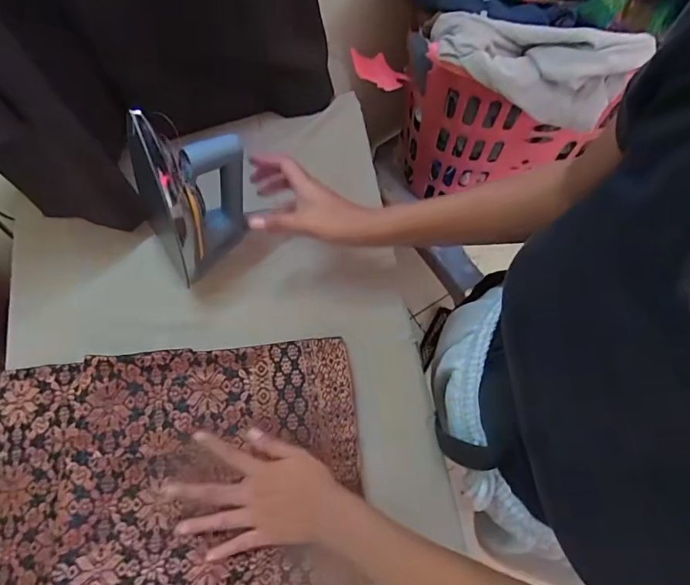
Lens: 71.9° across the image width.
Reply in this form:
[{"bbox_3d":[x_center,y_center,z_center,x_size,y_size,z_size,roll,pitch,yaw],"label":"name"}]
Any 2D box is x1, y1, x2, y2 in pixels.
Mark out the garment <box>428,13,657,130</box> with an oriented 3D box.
[{"bbox_3d":[0.226,-0.297,0.606,0.253,0.094,0.091,26,73,11],"label":"garment"}]

